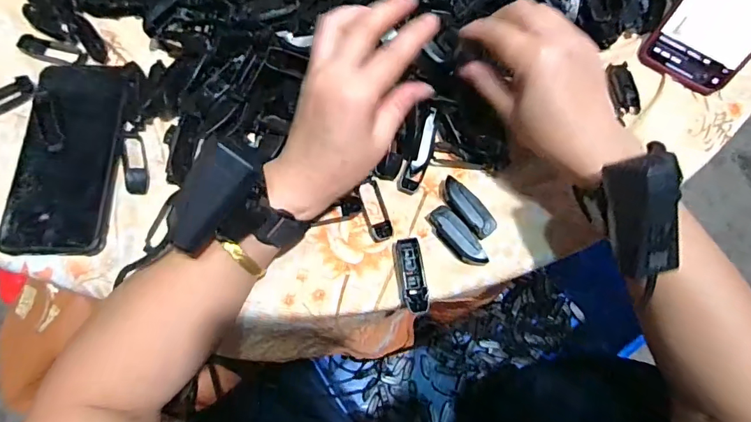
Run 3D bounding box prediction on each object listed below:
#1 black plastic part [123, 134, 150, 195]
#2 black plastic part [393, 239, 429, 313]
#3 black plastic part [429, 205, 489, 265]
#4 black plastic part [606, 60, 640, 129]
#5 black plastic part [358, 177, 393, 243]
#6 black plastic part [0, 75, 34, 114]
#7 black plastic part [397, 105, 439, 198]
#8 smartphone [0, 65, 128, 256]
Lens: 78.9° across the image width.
[{"bbox_3d":[-0.195,-0.040,0.371,0.017,0.009,0.054,-15,73,-5],"label":"black plastic part"},{"bbox_3d":[0.027,0.049,0.344,0.019,0.011,0.055,-8,72,-3],"label":"black plastic part"},{"bbox_3d":[0.065,0.020,0.355,0.021,0.016,0.054,-40,76,-12],"label":"black plastic part"},{"bbox_3d":[0.219,-0.107,0.400,0.019,0.008,0.047,0,72,0],"label":"black plastic part"},{"bbox_3d":[0.000,0.001,0.367,0.020,0.012,0.050,-14,73,-5],"label":"black plastic part"},{"bbox_3d":[-0.316,-0.094,0.385,0.056,0.008,0.022,-30,75,-9],"label":"black plastic part"},{"bbox_3d":[0.038,-0.048,0.373,0.016,0.012,0.070,20,95,6],"label":"black plastic part"},{"bbox_3d":[-0.245,-0.046,0.364,0.076,0.007,0.161,0,72,0],"label":"smartphone"}]

